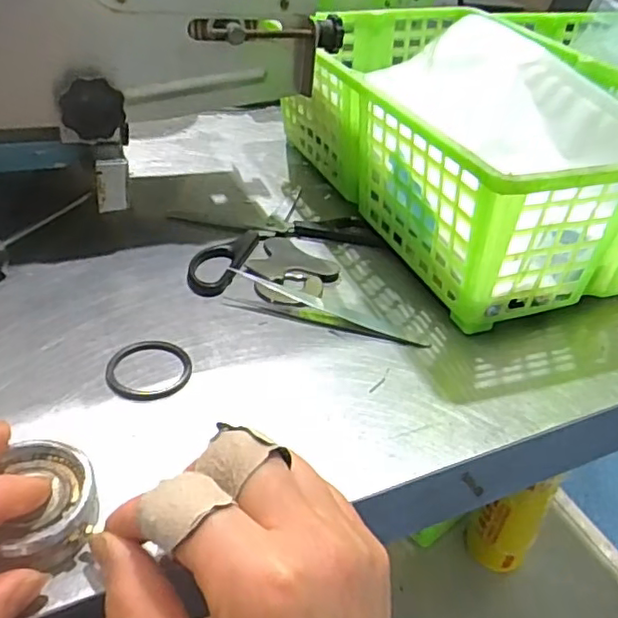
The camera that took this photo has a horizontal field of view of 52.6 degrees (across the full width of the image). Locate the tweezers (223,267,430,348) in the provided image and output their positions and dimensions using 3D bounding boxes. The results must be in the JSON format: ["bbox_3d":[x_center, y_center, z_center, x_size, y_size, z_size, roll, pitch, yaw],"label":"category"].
[{"bbox_3d":[0.006,0.002,0.367,0.125,0.005,0.030,20,37,15],"label":"tweezers"}]

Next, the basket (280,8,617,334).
[{"bbox_3d":[0.122,-0.132,0.477,0.217,0.106,0.348,-7,39,-22],"label":"basket"}]

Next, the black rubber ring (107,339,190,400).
[{"bbox_3d":[-0.081,0.029,0.317,0.041,0.004,0.040,4,36,-8],"label":"black rubber ring"}]

